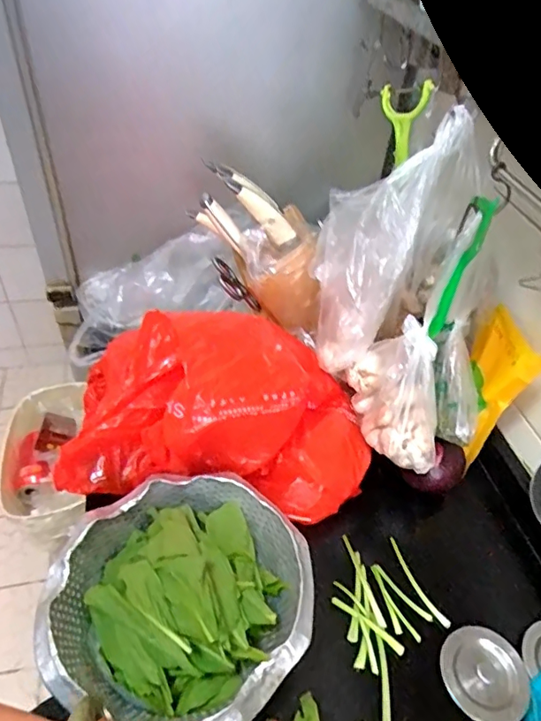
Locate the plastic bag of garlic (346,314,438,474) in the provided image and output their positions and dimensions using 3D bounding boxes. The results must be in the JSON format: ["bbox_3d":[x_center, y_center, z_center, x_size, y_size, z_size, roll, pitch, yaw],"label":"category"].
[{"bbox_3d":[0.145,0.038,0.559,0.058,0.123,0.130,-13,47,-18],"label":"plastic bag of garlic"}]

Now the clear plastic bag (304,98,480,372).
[{"bbox_3d":[0.124,-0.123,0.559,0.102,0.287,0.110,3,38,-38],"label":"clear plastic bag"}]

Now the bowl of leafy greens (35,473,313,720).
[{"bbox_3d":[-0.079,0.216,0.491,0.237,0.098,0.212,12,45,7],"label":"bowl of leafy greens"}]

